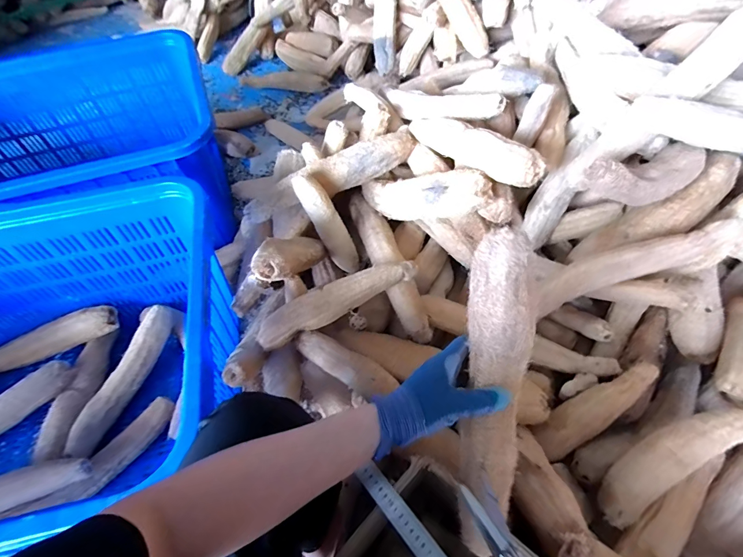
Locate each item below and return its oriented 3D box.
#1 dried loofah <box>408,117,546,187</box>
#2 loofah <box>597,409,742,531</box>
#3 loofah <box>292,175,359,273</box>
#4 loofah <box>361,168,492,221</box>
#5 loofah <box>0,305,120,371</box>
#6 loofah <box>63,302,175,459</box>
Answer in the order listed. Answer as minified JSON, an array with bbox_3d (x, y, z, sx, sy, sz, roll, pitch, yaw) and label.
[{"bbox_3d":[0.207,-0.289,0.814,0.053,0.074,0.390,-23,38,-14],"label":"dried loofah"},{"bbox_3d":[0.475,0.278,0.575,0.283,0.054,0.088,-37,58,7],"label":"loofah"},{"bbox_3d":[-0.102,-0.123,0.869,0.051,0.262,0.053,12,53,40],"label":"loofah"},{"bbox_3d":[0.102,-0.187,0.848,0.080,0.085,0.346,-45,32,-25],"label":"loofah"},{"bbox_3d":[-0.759,0.145,0.883,0.324,0.067,0.068,-22,56,3],"label":"loofah"},{"bbox_3d":[-0.546,0.215,0.820,0.058,0.083,0.330,19,58,14],"label":"loofah"}]

